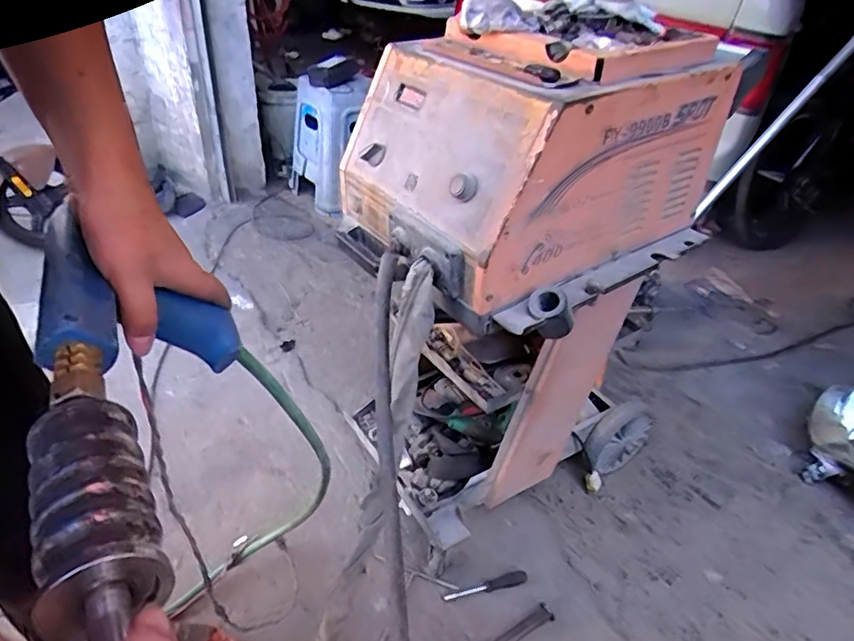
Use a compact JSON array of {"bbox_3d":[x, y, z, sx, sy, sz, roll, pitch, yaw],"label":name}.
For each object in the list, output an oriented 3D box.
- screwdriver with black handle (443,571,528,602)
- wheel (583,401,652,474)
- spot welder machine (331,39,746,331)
[{"bbox_3d":[0.113,0.512,1.104,0.165,0.022,0.026,-5,36,-13],"label":"screwdriver with black handle"},{"bbox_3d":[0.425,0.258,1.276,0.194,0.155,0.052,-20,42,-31],"label":"wheel"},{"bbox_3d":[0.155,-0.279,0.918,0.484,0.303,0.387,-18,41,-28],"label":"spot welder machine"}]

